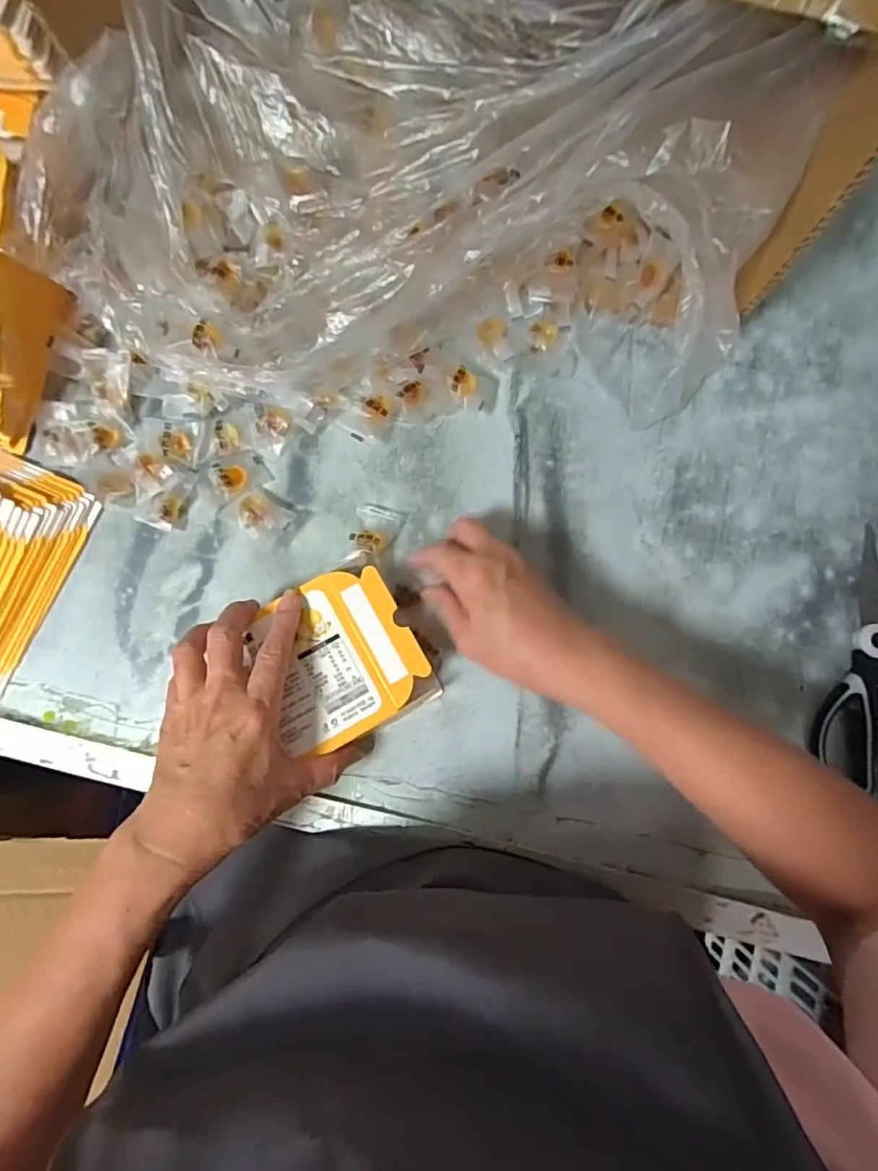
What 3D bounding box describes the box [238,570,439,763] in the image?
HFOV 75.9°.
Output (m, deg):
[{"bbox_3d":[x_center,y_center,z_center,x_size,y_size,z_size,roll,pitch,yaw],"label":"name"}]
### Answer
[{"bbox_3d":[-0.066,0.049,0.392,0.099,0.036,0.105,-26,82,-4],"label":"box"}]

